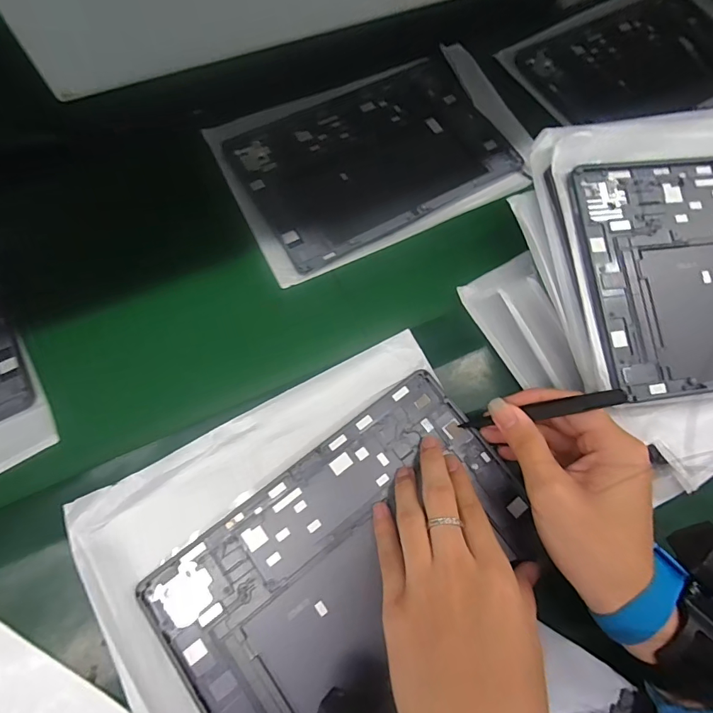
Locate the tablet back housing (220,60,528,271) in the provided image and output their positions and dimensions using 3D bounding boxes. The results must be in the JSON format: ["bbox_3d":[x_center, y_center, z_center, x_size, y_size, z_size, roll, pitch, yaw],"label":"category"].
[{"bbox_3d":[0.017,-0.201,0.422,0.250,0.012,0.173,-28,74,-10],"label":"tablet back housing"}]

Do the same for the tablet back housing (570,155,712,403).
[{"bbox_3d":[0.282,-0.066,0.303,0.246,0.012,0.167,-7,83,-5],"label":"tablet back housing"}]

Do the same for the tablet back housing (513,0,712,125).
[{"bbox_3d":[0.304,-0.325,0.459,0.227,0.016,0.163,-26,74,-10],"label":"tablet back housing"}]

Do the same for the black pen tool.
[{"bbox_3d":[0.123,0.038,0.293,0.011,0.114,0.012,11,65,-41],"label":"black pen tool"}]

